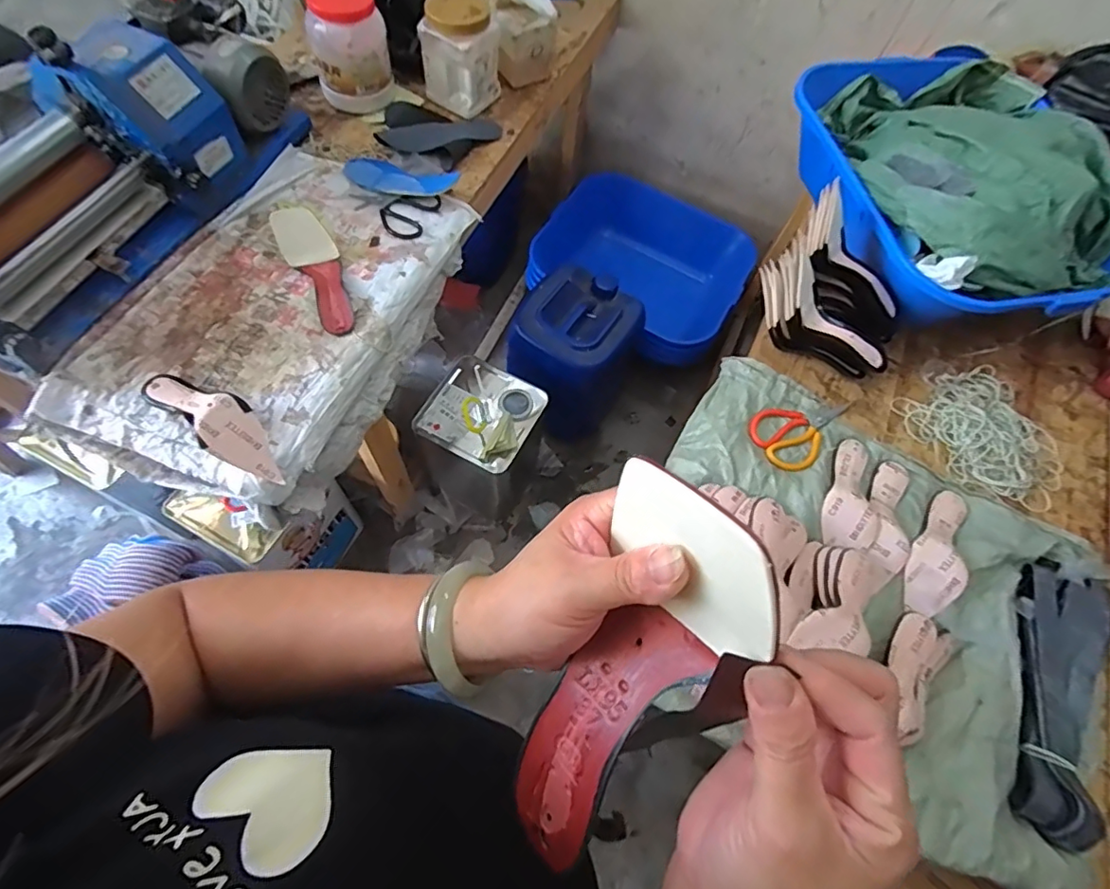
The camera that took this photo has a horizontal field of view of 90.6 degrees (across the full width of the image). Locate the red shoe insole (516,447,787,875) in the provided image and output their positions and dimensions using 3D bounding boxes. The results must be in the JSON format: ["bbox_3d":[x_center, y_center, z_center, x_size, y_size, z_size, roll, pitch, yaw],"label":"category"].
[{"bbox_3d":[0.027,0.105,0.240,0.068,0.210,0.054,28,26,11],"label":"red shoe insole"}]

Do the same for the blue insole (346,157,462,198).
[{"bbox_3d":[-0.297,-0.510,1.048,0.212,0.016,0.083,10,66,3],"label":"blue insole"}]

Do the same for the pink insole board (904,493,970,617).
[{"bbox_3d":[0.552,0.150,0.794,0.074,0.050,0.227,27,68,11],"label":"pink insole board"}]

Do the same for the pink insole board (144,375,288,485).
[{"bbox_3d":[-0.479,-0.039,0.771,0.245,0.056,0.075,36,70,14],"label":"pink insole board"}]

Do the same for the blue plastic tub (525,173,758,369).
[{"bbox_3d":[0.272,-0.545,1.782,0.623,0.251,0.495,32,69,12],"label":"blue plastic tub"}]

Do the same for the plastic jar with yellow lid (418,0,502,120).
[{"bbox_3d":[-0.195,-0.795,1.116,0.119,0.168,0.114,36,70,14],"label":"plastic jar with yellow lid"}]

